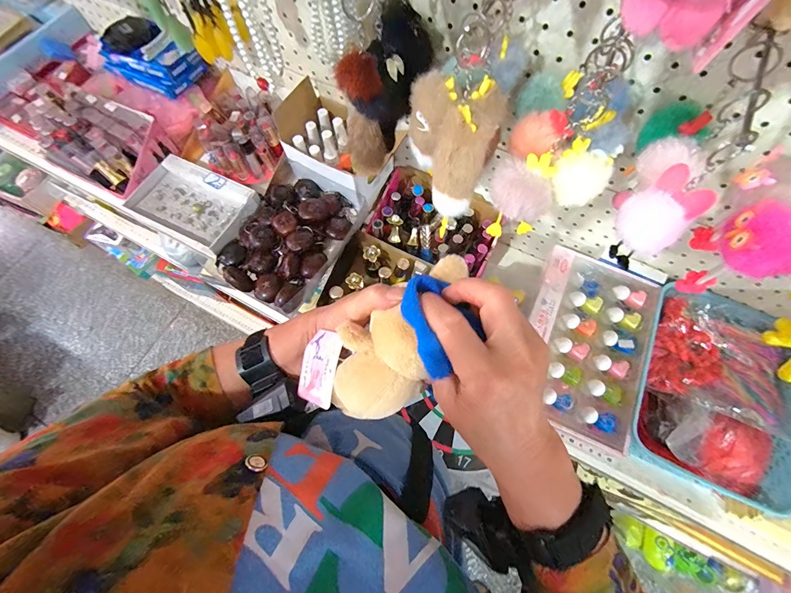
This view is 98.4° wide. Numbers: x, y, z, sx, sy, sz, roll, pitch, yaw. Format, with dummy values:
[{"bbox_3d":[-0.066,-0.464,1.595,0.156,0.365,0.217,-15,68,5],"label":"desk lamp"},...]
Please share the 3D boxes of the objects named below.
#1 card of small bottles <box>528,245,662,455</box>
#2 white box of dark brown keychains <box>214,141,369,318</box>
[{"bbox_3d":[0.283,0.067,0.516,0.167,0.046,0.261,23,70,9],"label":"card of small bottles"},{"bbox_3d":[-0.173,-0.107,0.534,0.169,0.077,0.224,30,72,12],"label":"white box of dark brown keychains"}]

